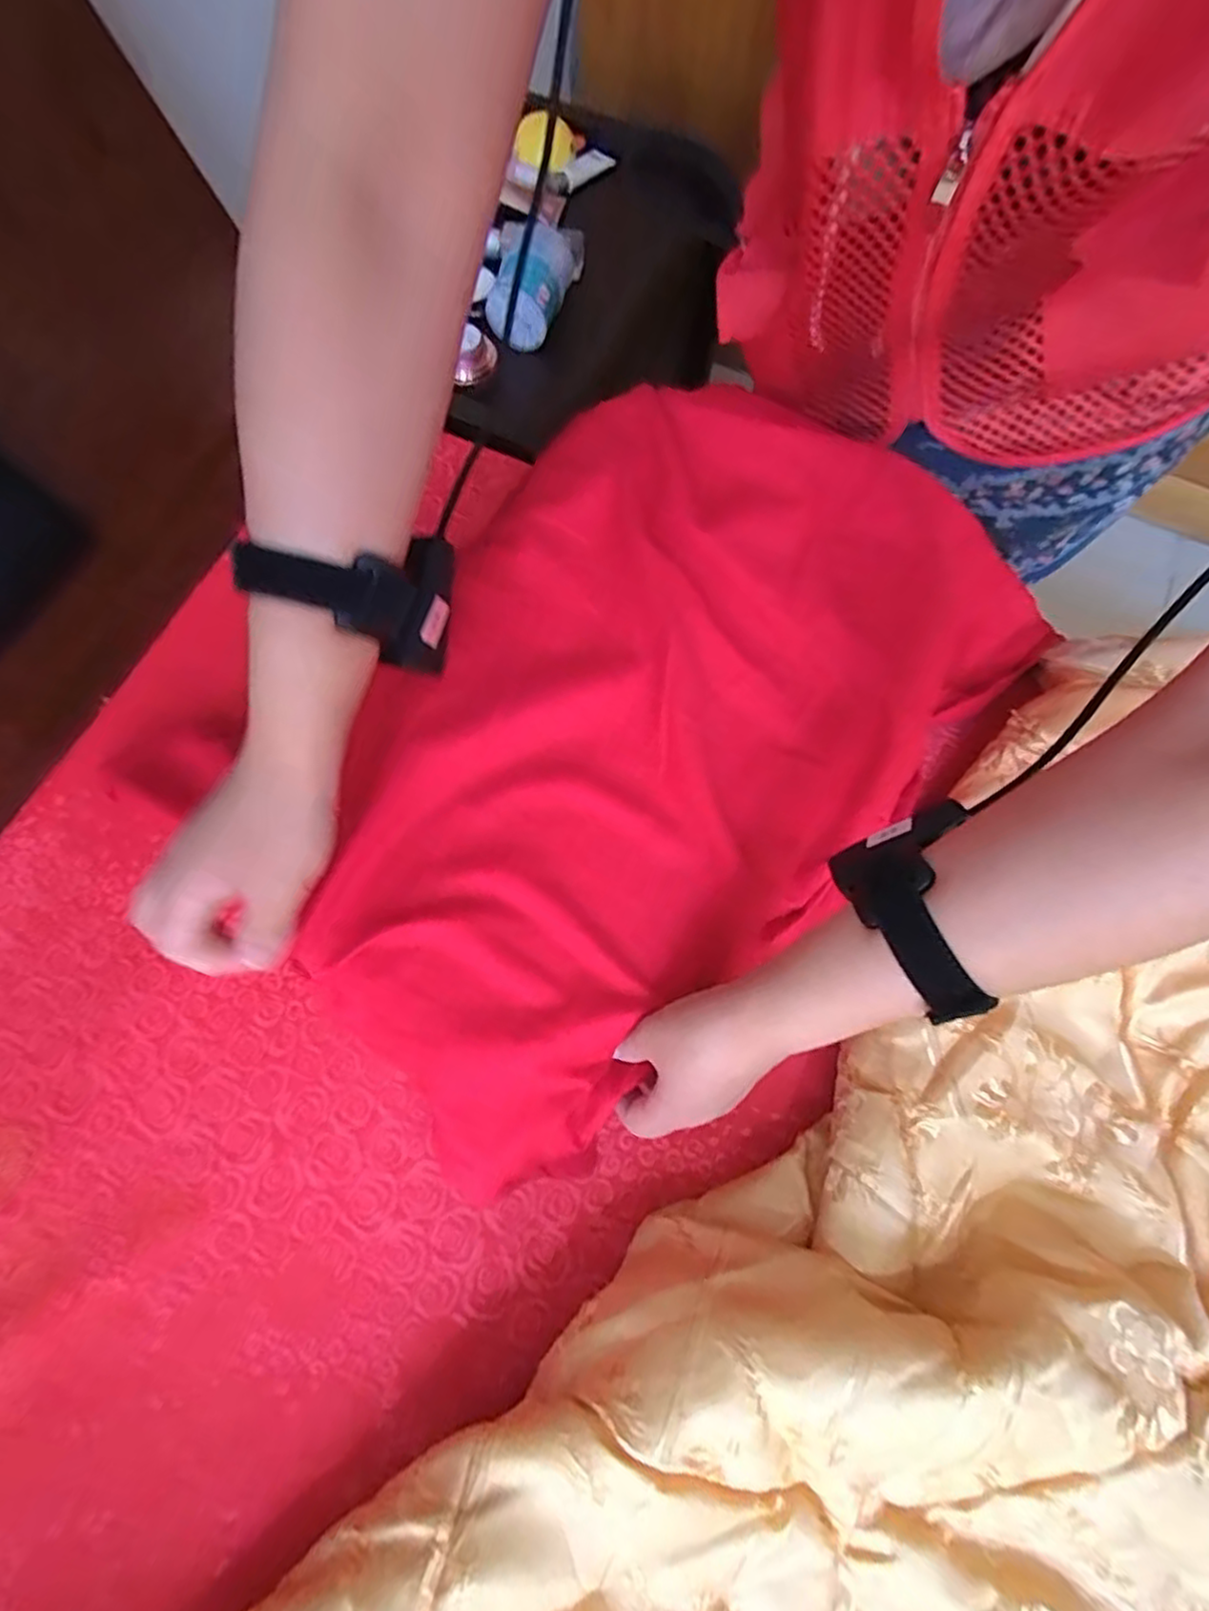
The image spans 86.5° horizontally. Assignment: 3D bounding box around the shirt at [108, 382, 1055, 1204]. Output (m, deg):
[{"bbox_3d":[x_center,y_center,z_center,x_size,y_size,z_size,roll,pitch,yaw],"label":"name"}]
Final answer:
[{"bbox_3d":[0.010,-0.084,0.433,0.377,0.080,0.525,43,77,11],"label":"shirt"}]

